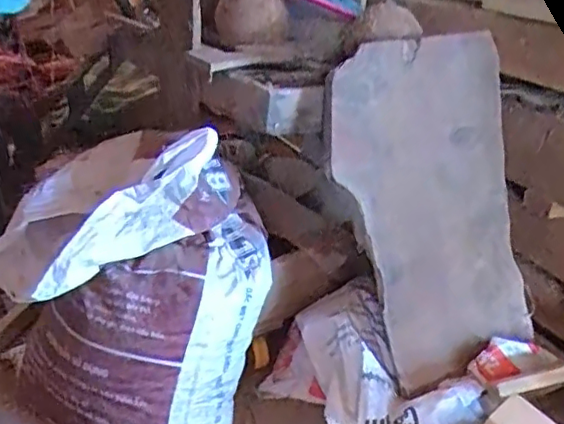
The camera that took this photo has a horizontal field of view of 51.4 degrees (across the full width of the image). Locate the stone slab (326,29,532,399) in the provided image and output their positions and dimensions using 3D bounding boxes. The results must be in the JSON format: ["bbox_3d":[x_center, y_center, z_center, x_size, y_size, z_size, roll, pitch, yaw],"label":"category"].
[{"bbox_3d":[0.235,0.013,0.916,0.268,0.544,0.029,-13,12,-5],"label":"stone slab"}]

